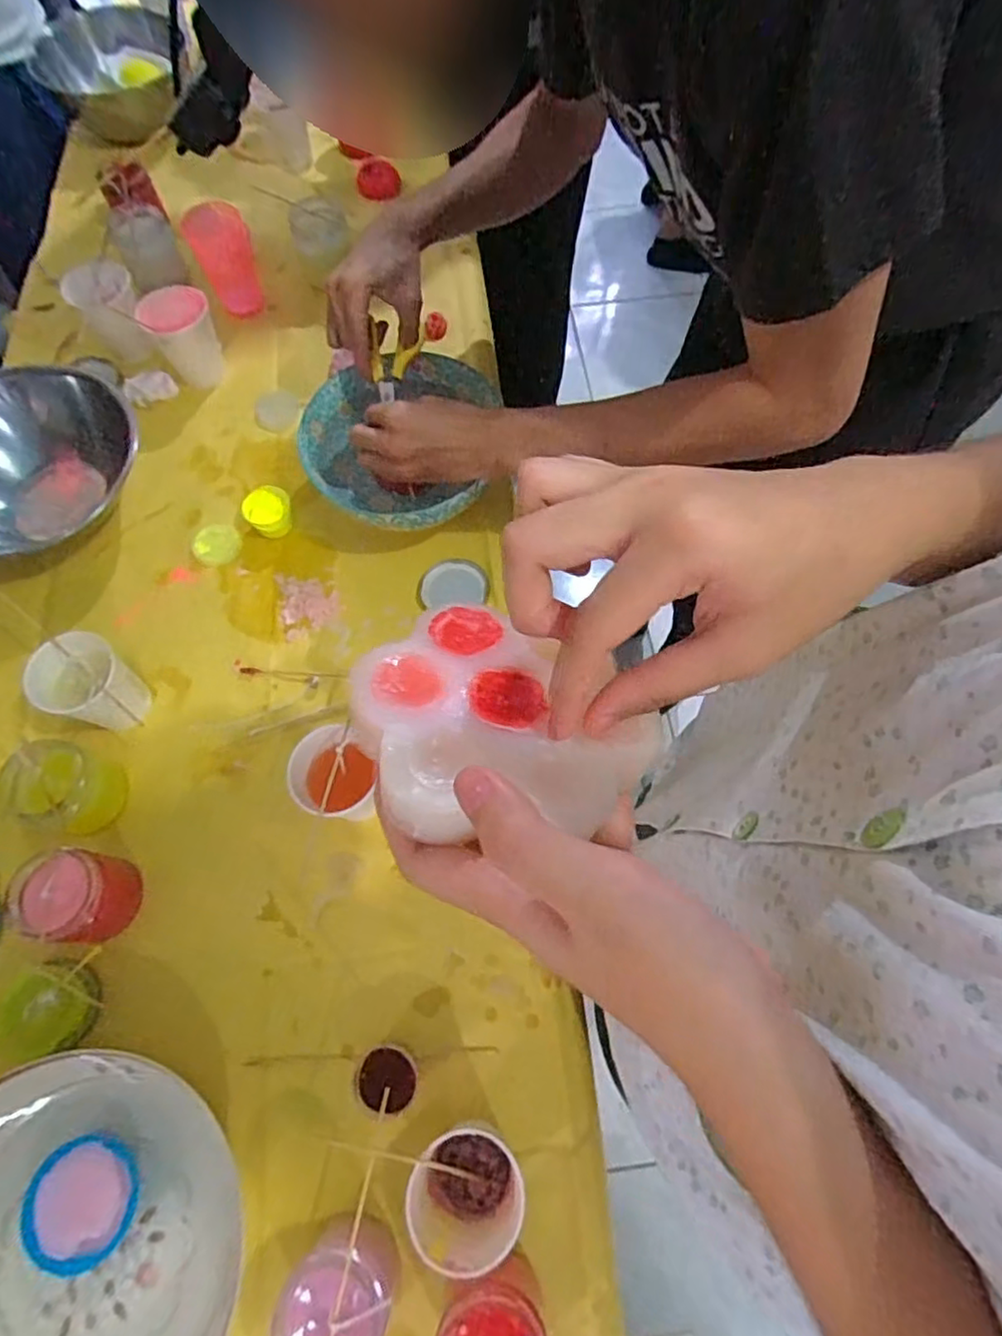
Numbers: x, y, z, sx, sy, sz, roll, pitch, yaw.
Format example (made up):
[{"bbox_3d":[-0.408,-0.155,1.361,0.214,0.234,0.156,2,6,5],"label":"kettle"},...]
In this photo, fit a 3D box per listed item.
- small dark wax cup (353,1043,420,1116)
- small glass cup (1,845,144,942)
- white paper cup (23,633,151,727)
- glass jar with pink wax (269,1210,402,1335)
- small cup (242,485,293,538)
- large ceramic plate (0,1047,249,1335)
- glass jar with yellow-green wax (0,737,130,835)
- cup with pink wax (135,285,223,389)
[{"bbox_3d":[-0.085,0.305,0.487,0.045,0.034,0.044,1,65,-1],"label":"small dark wax cup"},{"bbox_3d":[-0.333,0.182,0.525,0.076,0.067,0.065,18,66,7],"label":"small glass cup"},{"bbox_3d":[-0.365,0.019,0.590,0.066,0.086,0.070,1,65,-1],"label":"white paper cup"},{"bbox_3d":[-0.103,0.403,0.419,0.063,0.084,0.067,1,65,-1],"label":"glass jar with pink wax"},{"bbox_3d":[-0.247,-0.166,0.701,0.049,0.022,0.053,1,65,-1],"label":"small cup"},{"bbox_3d":[-0.300,0.397,0.438,0.223,0.046,0.232,1,65,-1],"label":"large ceramic plate"},{"bbox_3d":[-0.368,0.101,0.562,0.067,0.076,0.078,16,66,6],"label":"glass jar with yellow-green wax"},{"bbox_3d":[-0.372,-0.383,0.772,0.082,0.080,0.073,-24,68,-12],"label":"cup with pink wax"}]

